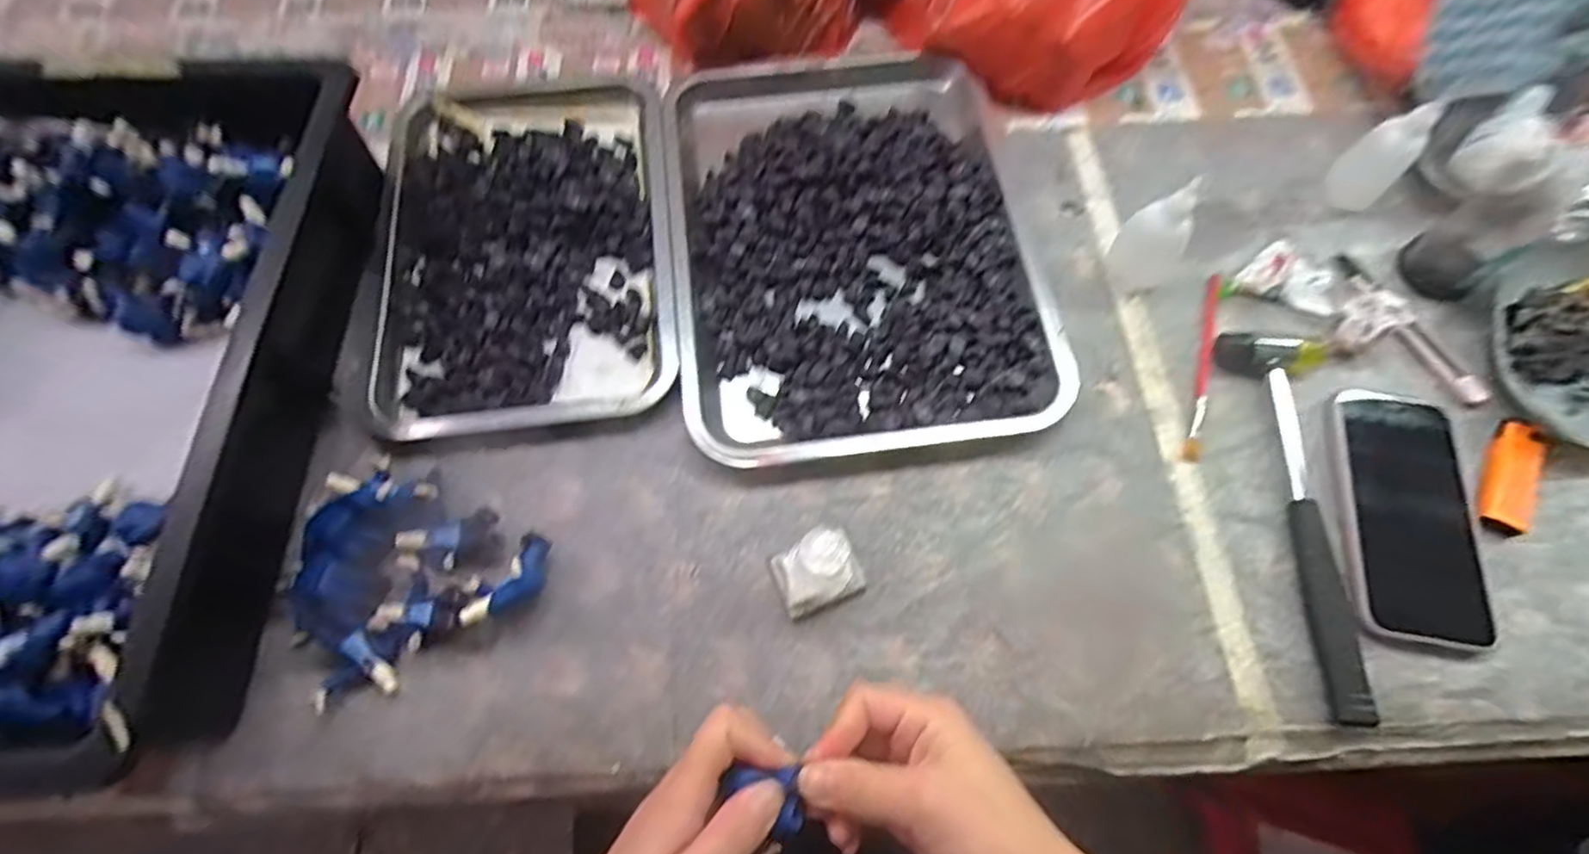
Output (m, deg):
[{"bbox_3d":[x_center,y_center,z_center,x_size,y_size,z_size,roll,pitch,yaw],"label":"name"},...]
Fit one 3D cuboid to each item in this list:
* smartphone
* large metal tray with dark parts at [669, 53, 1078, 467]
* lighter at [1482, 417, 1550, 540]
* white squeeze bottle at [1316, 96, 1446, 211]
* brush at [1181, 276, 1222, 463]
[{"bbox_3d":[0.390,0.051,0.429,0.085,0.018,0.168,6,69,4],"label":"smartphone"},{"bbox_3d":[0.043,-0.149,0.509,0.258,0.026,0.349,-6,69,-1],"label":"large metal tray with dark parts"},{"bbox_3d":[0.469,0.031,0.436,0.024,0.014,0.080,29,72,12],"label":"lighter"},{"bbox_3d":[0.440,-0.202,0.502,0.034,0.079,0.032,29,72,12],"label":"white squeeze bottle"},{"bbox_3d":[0.293,-0.045,0.477,0.011,0.004,0.154,18,70,8],"label":"brush"}]

